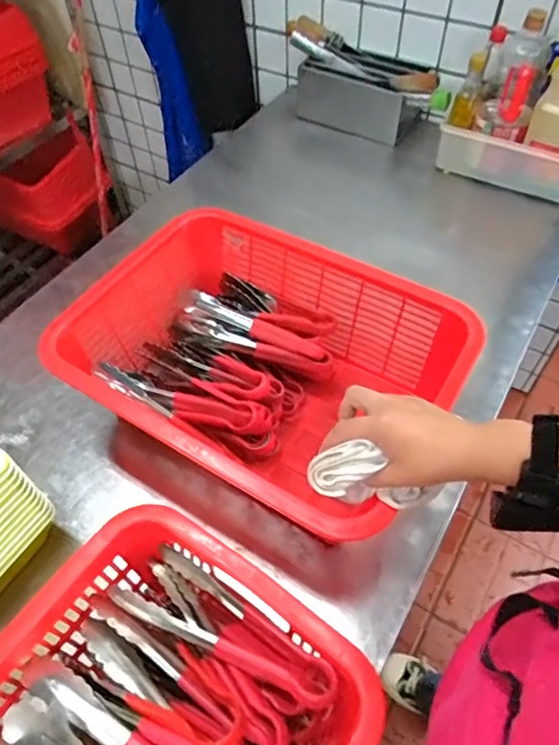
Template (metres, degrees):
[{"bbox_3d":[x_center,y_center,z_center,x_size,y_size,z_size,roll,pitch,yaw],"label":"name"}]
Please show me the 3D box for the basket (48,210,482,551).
[{"bbox_3d":[-0.030,0.000,0.722,0.471,0.182,0.345,26,58,21],"label":"basket"}]

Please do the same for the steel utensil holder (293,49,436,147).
[{"bbox_3d":[0.180,-0.621,1.181,0.301,0.126,0.133,23,57,19],"label":"steel utensil holder"}]

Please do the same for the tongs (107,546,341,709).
[{"bbox_3d":[-0.054,0.249,0.503,0.224,0.053,0.071,28,59,22],"label":"tongs"}]

